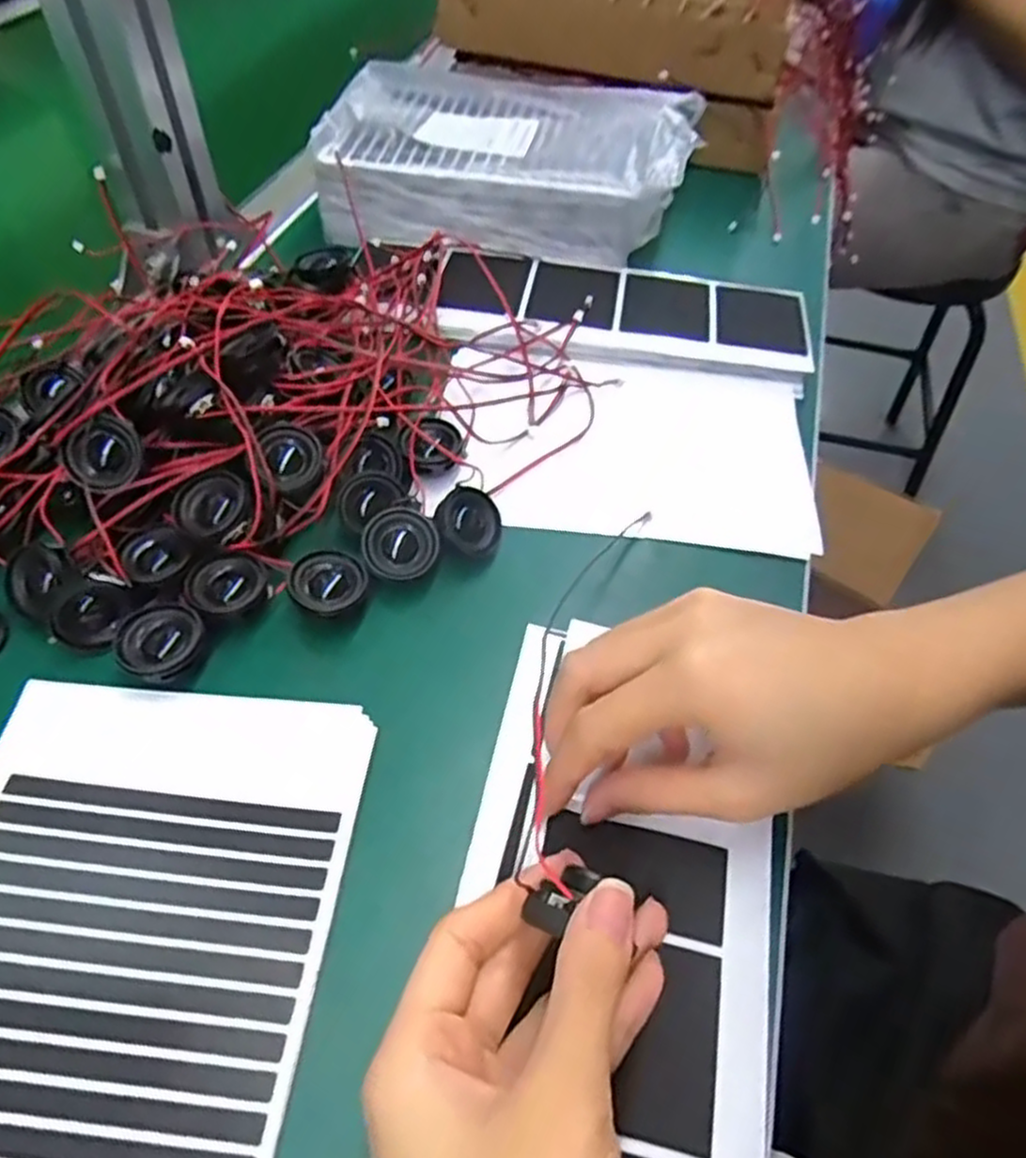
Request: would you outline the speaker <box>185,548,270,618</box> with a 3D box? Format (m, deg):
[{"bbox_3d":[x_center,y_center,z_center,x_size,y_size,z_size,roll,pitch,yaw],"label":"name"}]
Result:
[{"bbox_3d":[-0.113,0.003,0.296,0.029,0.014,0.026,-28,58,-23],"label":"speaker"}]

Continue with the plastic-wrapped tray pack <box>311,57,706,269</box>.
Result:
[{"bbox_3d":[-0.001,-0.264,0.478,0.214,0.077,0.138,11,52,6],"label":"plastic-wrapped tray pack"}]

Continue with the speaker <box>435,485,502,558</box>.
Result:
[{"bbox_3d":[-0.018,-0.023,0.317,0.029,0.007,0.028,34,63,-25],"label":"speaker"}]

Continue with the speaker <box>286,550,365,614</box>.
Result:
[{"bbox_3d":[-0.074,0.002,0.299,0.029,0.009,0.028,32,68,4],"label":"speaker"}]

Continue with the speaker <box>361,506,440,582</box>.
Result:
[{"bbox_3d":[-0.047,-0.014,0.309,0.030,0.007,0.030,44,76,4],"label":"speaker"}]

